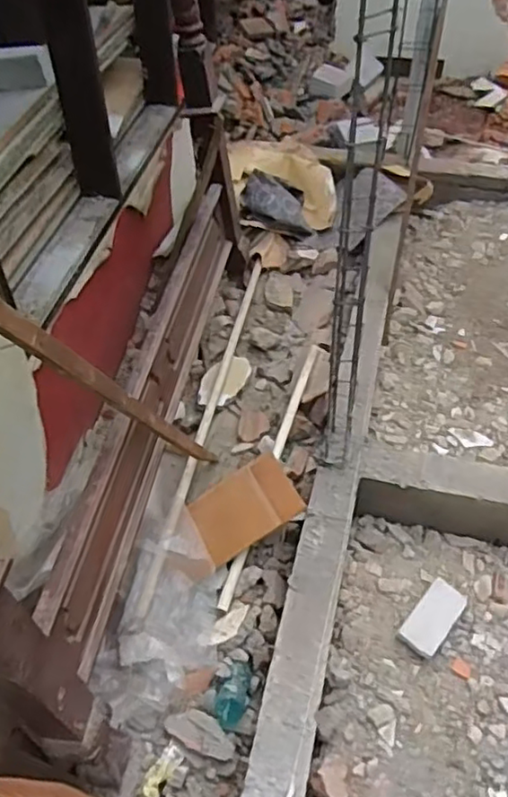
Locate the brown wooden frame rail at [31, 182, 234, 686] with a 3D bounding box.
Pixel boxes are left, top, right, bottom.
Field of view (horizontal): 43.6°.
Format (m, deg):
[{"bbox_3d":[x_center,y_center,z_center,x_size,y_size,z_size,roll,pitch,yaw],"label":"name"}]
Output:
[{"bbox_3d":[-0.266,-0.056,1.844,0.075,0.333,1.626,7,47,7],"label":"brown wooden frame rail"}]

